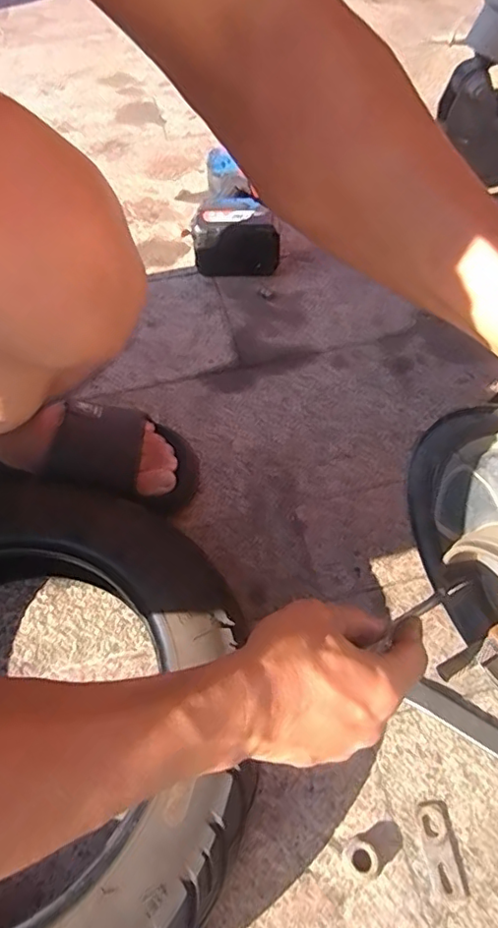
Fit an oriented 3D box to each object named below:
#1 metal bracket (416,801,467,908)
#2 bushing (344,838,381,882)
[{"bbox_3d":[0.133,0.269,0.391,0.020,0.004,0.057,-9,54,-3],"label":"metal bracket"},{"bbox_3d":[0.077,0.270,0.388,0.026,0.013,0.021,31,62,23],"label":"bushing"}]

